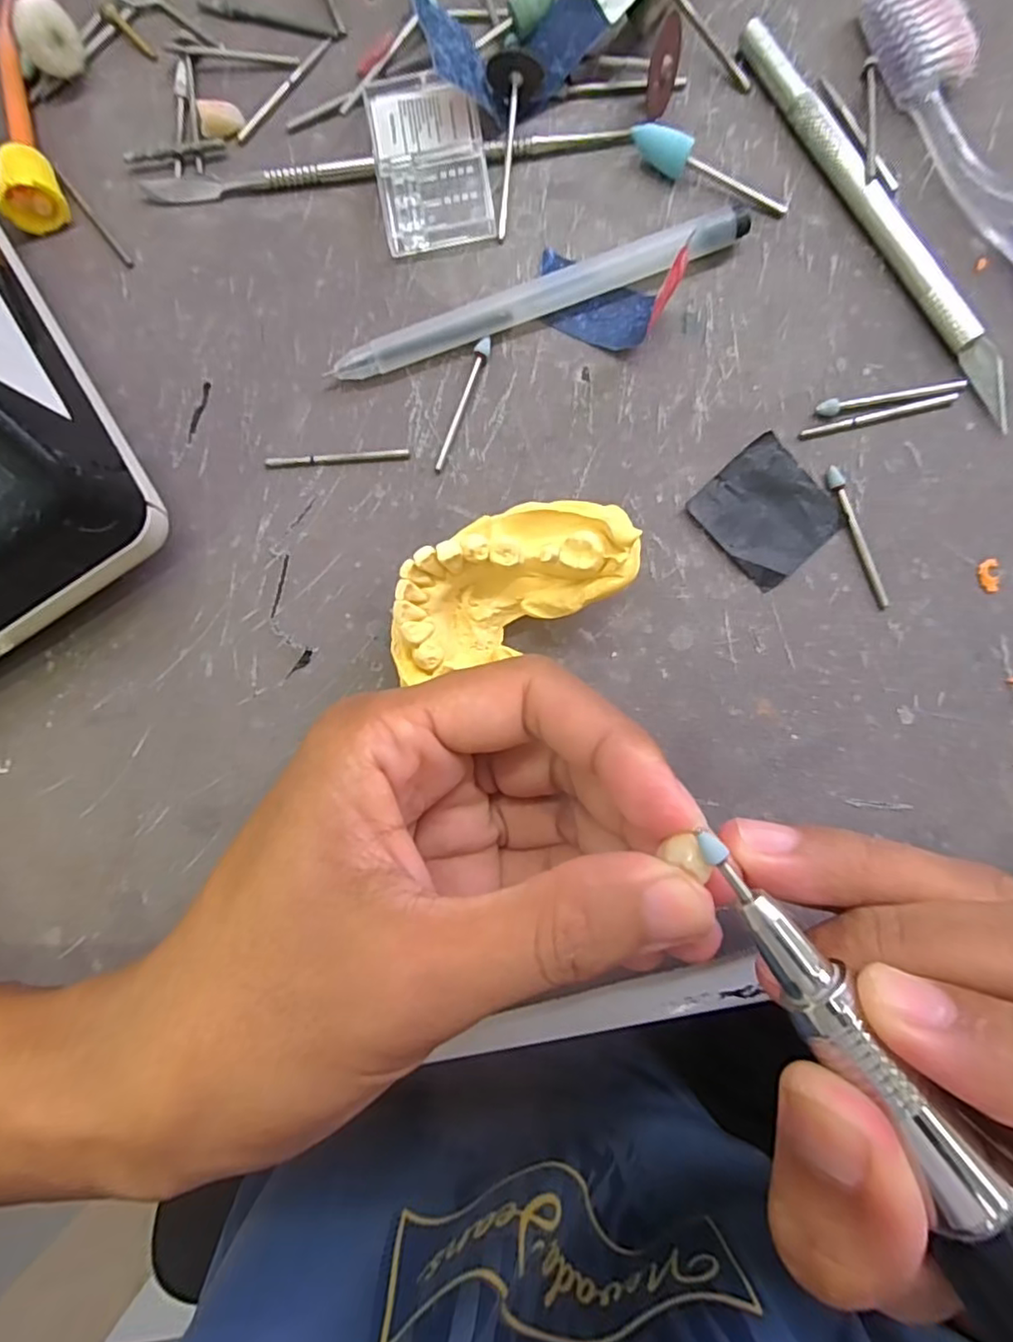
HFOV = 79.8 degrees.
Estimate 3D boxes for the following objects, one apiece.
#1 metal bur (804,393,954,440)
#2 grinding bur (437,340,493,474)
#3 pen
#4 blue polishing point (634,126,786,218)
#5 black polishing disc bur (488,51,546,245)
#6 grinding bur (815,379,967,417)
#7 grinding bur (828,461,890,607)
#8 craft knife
[{"bbox_3d":[0.106,-0.073,0.173,0.044,0.004,0.004,-13,86,3],"label":"metal bur"},{"bbox_3d":[-0.013,-0.079,0.180,0.004,0.004,0.041,20,88,4],"label":"grinding bur"},{"bbox_3d":[0.009,-0.109,0.178,0.123,0.010,0.009,-19,86,2],"label":"pen"},{"bbox_3d":[0.059,-0.146,0.177,0.049,0.010,0.008,27,89,5],"label":"blue polishing point"},{"bbox_3d":[0.002,-0.156,0.178,0.015,0.013,0.046,1,87,3],"label":"black polishing disc bur"},{"bbox_3d":[0.110,-0.078,0.173,0.041,0.004,0.004,-9,86,3],"label":"grinding bur"},{"bbox_3d":[0.099,-0.038,0.171,0.004,0.004,0.042,-21,86,2],"label":"grinding bur"},{"bbox_3d":[0.107,-0.130,0.174,0.008,0.009,0.135,-31,85,1],"label":"craft knife"}]

